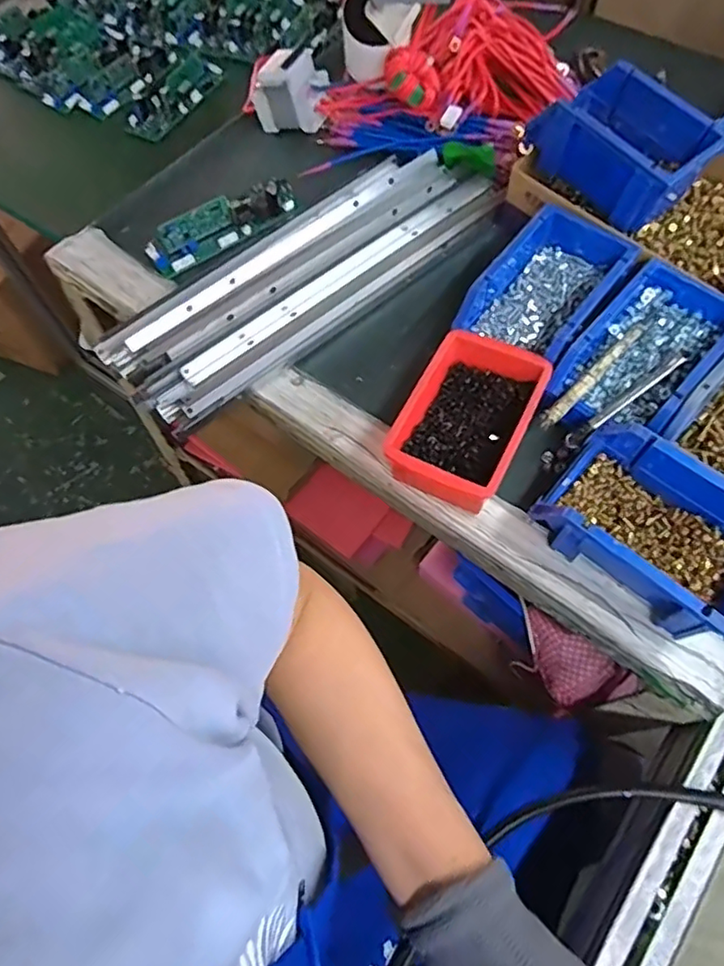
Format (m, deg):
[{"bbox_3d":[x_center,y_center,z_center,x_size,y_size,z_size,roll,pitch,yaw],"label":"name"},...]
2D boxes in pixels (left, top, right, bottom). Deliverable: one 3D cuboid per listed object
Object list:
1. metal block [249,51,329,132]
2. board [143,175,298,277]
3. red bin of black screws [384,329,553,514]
[{"bbox_3d":[-0.086,-0.469,0.707,0.082,0.066,0.065,13,66,9],"label":"metal block"},{"bbox_3d":[-0.153,-0.287,0.653,0.174,0.041,0.046,-36,68,-13],"label":"board"},{"bbox_3d":[0.094,-0.057,0.521,0.100,0.053,0.154,25,69,14],"label":"red bin of black screws"}]

